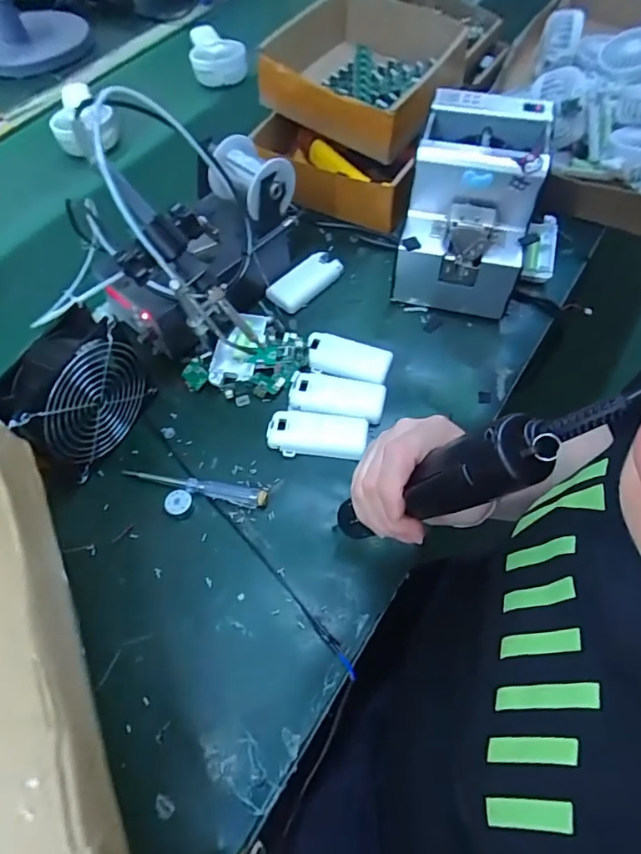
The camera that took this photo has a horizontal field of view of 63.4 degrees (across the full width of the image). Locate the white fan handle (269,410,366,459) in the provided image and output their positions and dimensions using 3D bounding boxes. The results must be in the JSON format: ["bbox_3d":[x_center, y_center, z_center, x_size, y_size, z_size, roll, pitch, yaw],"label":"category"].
[{"bbox_3d":[-0.003,0.007,0.504,0.094,0.017,0.046,4,58,5],"label":"white fan handle"}]

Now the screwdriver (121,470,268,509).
[{"bbox_3d":[-0.118,0.053,0.483,0.139,0.016,0.018,9,59,8],"label":"screwdriver"}]

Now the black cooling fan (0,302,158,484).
[{"bbox_3d":[-0.218,-0.026,0.473,0.057,0.118,0.123,26,63,18],"label":"black cooling fan"}]

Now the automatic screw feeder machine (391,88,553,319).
[{"bbox_3d":[0.162,-0.240,0.574,0.130,0.155,0.175,12,59,10],"label":"automatic screw feeder machine"}]

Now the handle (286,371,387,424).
[{"bbox_3d":[0.017,-0.032,0.521,0.093,0.011,0.046,8,59,8],"label":"handle"}]

